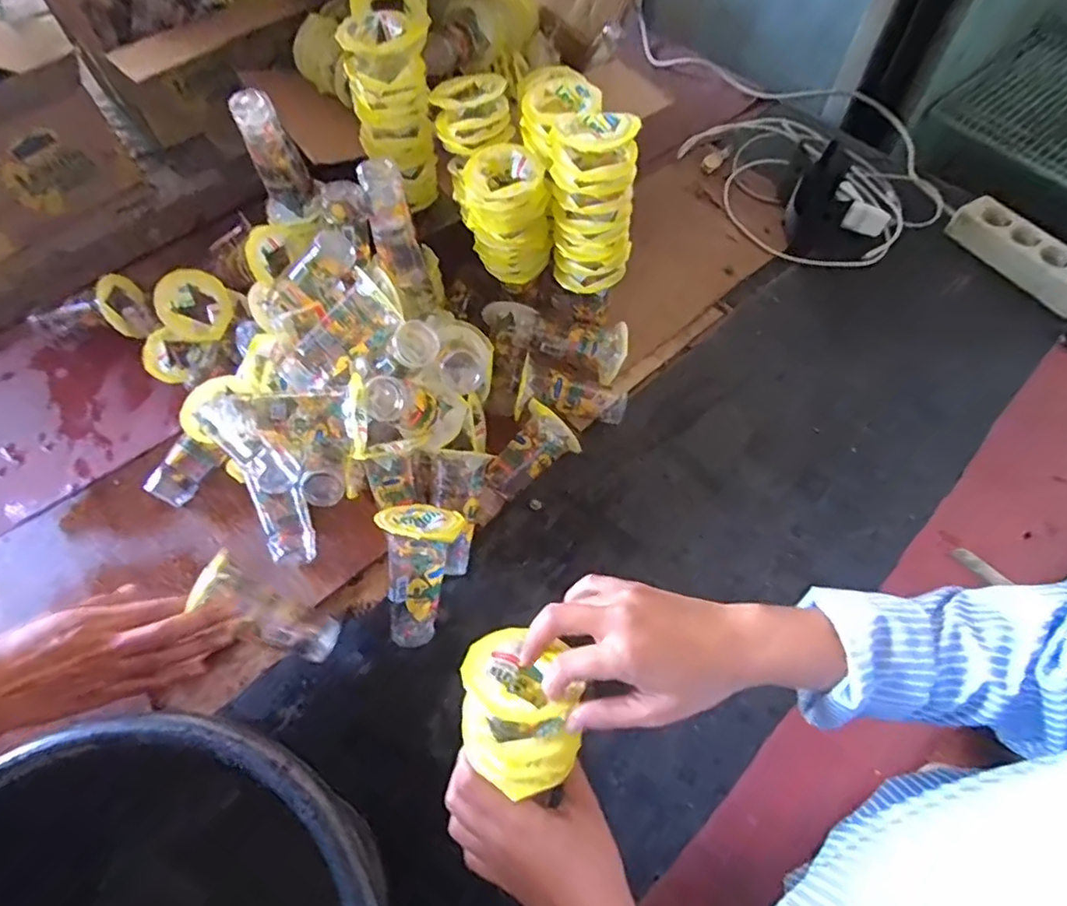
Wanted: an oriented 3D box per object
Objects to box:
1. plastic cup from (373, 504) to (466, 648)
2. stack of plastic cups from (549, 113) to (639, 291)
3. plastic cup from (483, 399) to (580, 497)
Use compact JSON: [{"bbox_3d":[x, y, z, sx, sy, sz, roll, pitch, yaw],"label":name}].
[{"bbox_3d":[-0.108,0.114,0.535,0.070,0.063,0.122,11,107,6],"label":"plastic cup"},{"bbox_3d":[0.057,-0.236,0.556,0.084,0.153,0.064,7,62,4],"label":"stack of plastic cups"},{"bbox_3d":[-0.003,0.007,0.618,0.065,0.059,0.102,31,66,16],"label":"plastic cup"}]

